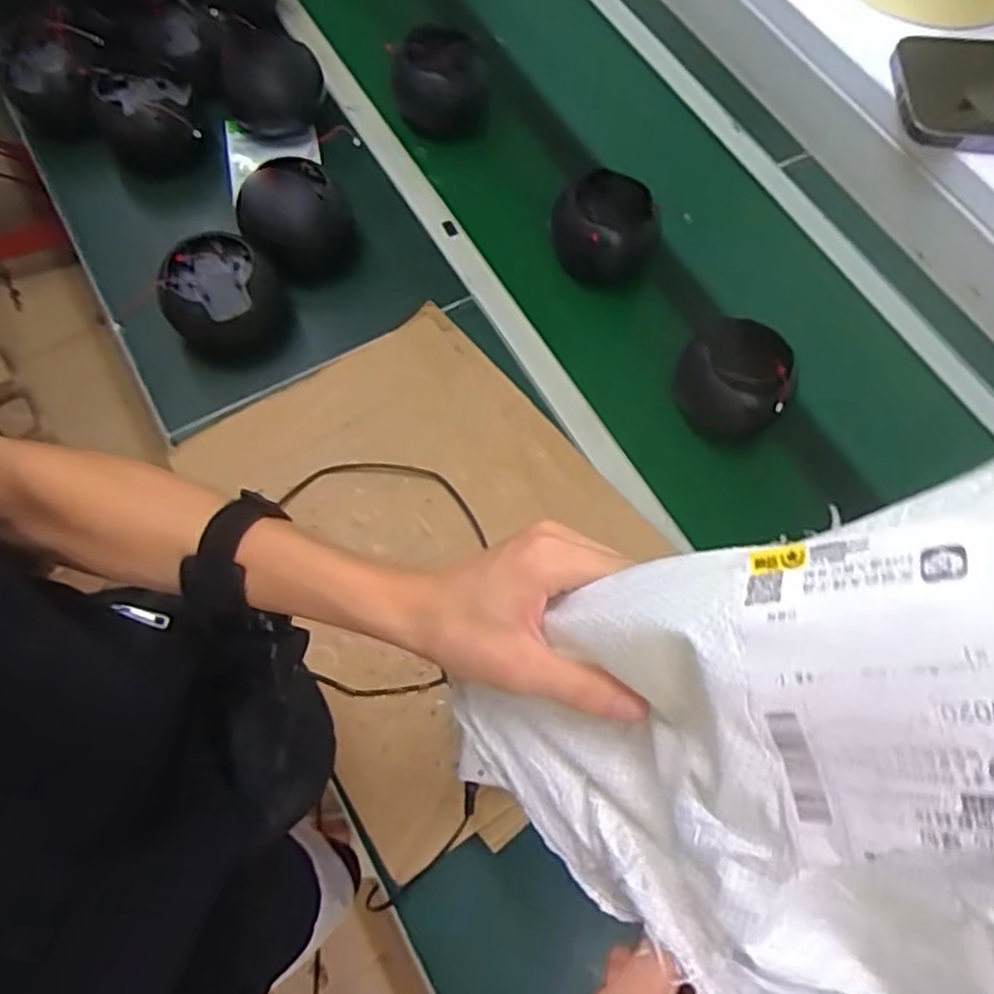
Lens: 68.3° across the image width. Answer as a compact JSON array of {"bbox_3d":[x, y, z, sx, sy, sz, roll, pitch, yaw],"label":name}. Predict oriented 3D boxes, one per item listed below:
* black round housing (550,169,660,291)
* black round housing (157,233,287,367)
[{"bbox_3d":[0.138,-0.332,0.916,0.138,0.099,0.123,29,69,9],"label":"black round housing"},{"bbox_3d":[-0.317,-0.228,0.854,0.109,0.098,0.114,1,67,-3],"label":"black round housing"}]

